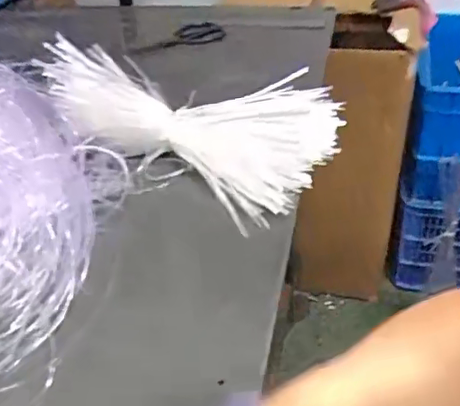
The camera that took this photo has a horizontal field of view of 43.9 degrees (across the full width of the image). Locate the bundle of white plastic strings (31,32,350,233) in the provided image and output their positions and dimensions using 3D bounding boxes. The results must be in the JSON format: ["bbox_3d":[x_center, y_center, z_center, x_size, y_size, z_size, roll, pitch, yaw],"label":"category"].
[{"bbox_3d":[-0.063,-0.134,0.800,0.385,0.134,0.228,15,42,23],"label":"bundle of white plastic strings"}]

